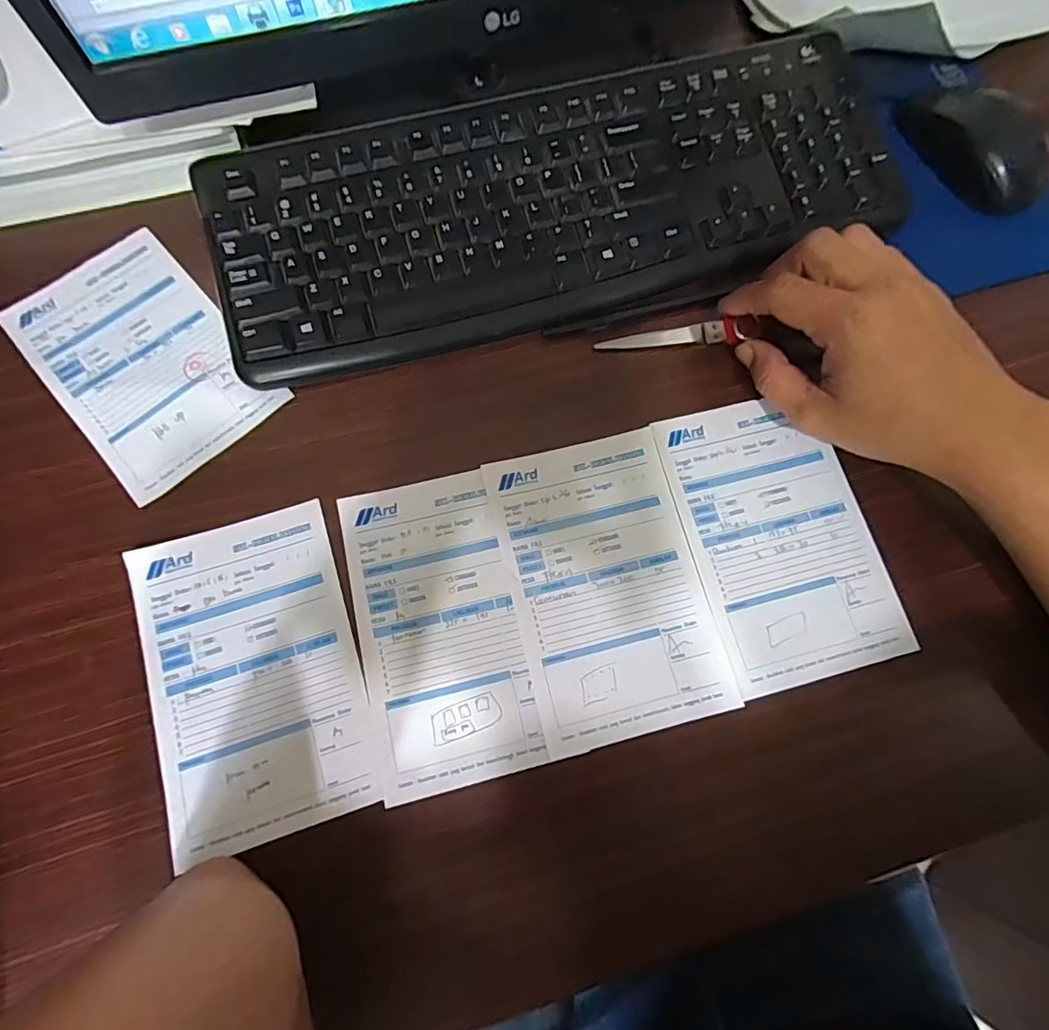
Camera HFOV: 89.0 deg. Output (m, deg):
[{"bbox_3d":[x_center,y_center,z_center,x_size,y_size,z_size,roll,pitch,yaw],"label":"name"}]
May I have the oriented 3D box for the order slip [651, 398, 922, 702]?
[{"bbox_3d":[0.146,0.011,0.308,0.103,0.004,0.161,-14,76,-6],"label":"order slip"}]

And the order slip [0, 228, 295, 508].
[{"bbox_3d":[-0.233,-0.097,0.326,0.104,0.005,0.162,-41,80,-11],"label":"order slip"}]

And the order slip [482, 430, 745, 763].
[{"bbox_3d":[0.045,0.036,0.296,0.103,0.004,0.162,-13,76,-5],"label":"order slip"}]

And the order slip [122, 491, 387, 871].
[{"bbox_3d":[-0.142,0.081,0.280,0.105,0.005,0.161,-18,76,-6],"label":"order slip"}]

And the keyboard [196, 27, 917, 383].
[{"bbox_3d":[0.025,-0.203,0.343,0.437,0.035,0.162,-15,76,-5],"label":"keyboard"}]

